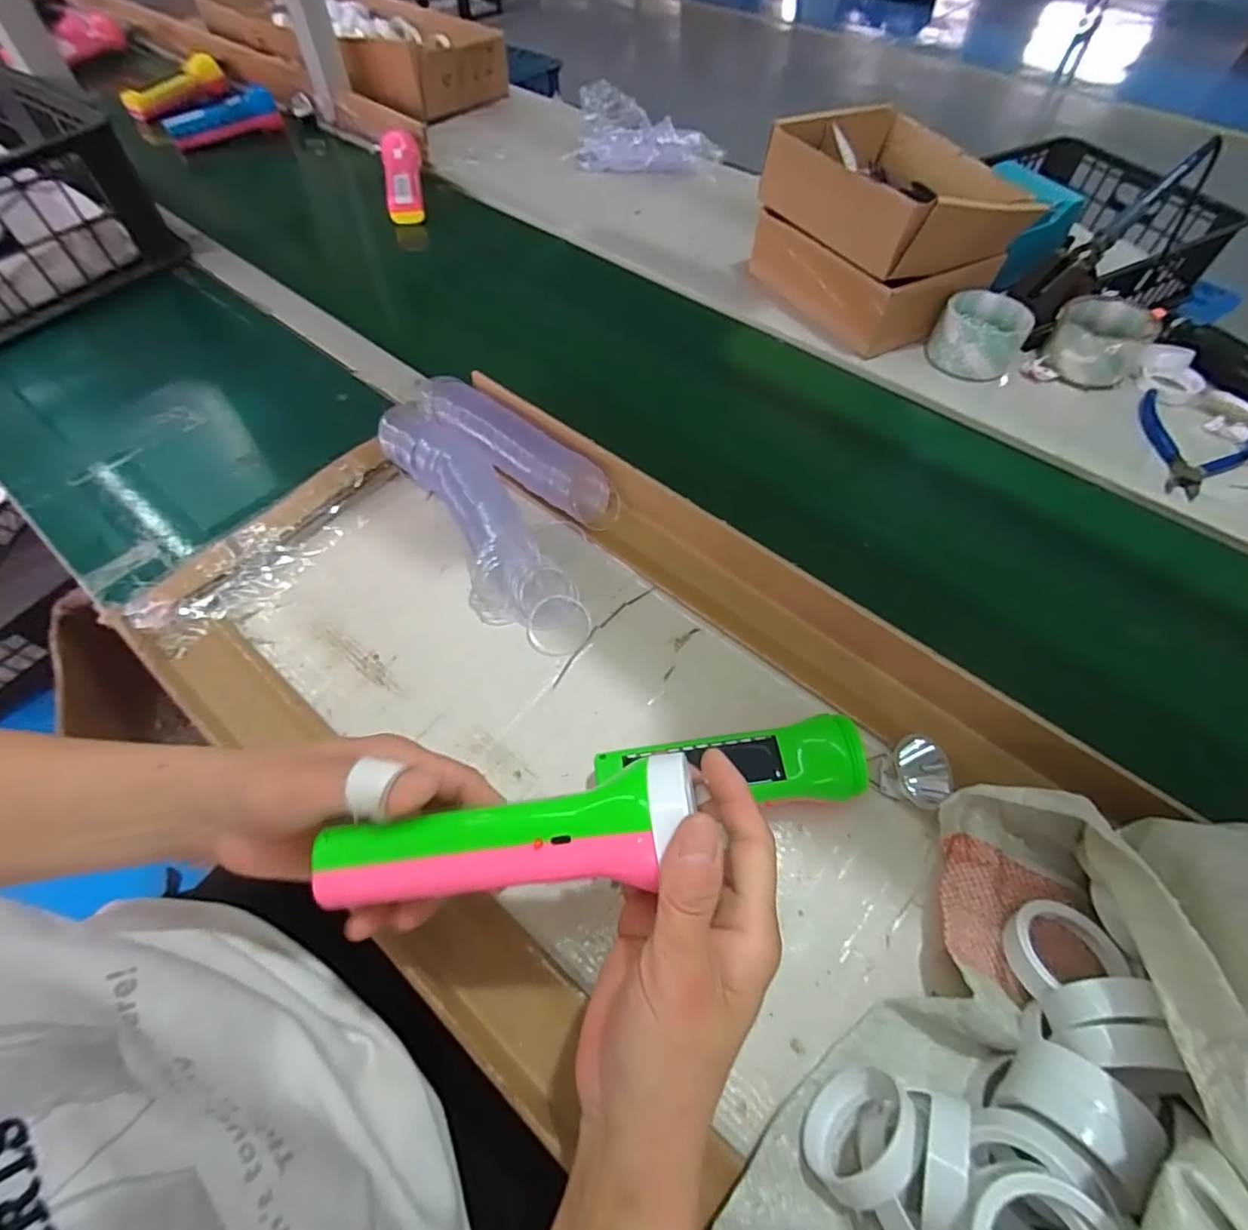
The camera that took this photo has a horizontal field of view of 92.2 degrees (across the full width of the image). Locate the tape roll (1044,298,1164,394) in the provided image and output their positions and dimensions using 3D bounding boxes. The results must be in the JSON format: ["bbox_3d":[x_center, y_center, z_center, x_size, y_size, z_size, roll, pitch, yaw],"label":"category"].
[{"bbox_3d":[0.485,-0.280,0.617,0.086,0.052,0.090,0,57,0],"label":"tape roll"}]

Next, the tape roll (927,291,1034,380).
[{"bbox_3d":[0.367,-0.291,0.623,0.082,0.052,0.078,0,57,0],"label":"tape roll"}]

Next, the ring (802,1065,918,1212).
[{"bbox_3d":[0.109,0.236,0.273,0.053,0.055,0.018,-41,89,-27],"label":"ring"}]

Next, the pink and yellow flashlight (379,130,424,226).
[{"bbox_3d":[-0.300,-0.591,0.805,0.053,0.045,0.160,-9,58,-6],"label":"pink and yellow flashlight"}]

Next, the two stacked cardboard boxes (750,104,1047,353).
[{"bbox_3d":[0.291,-0.427,0.651,0.224,0.133,0.227,-26,61,-15],"label":"two stacked cardboard boxes"}]

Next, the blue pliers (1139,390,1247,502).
[{"bbox_3d":[0.519,-0.163,0.564,0.125,0.010,0.104,-34,63,-20],"label":"blue pliers"}]

